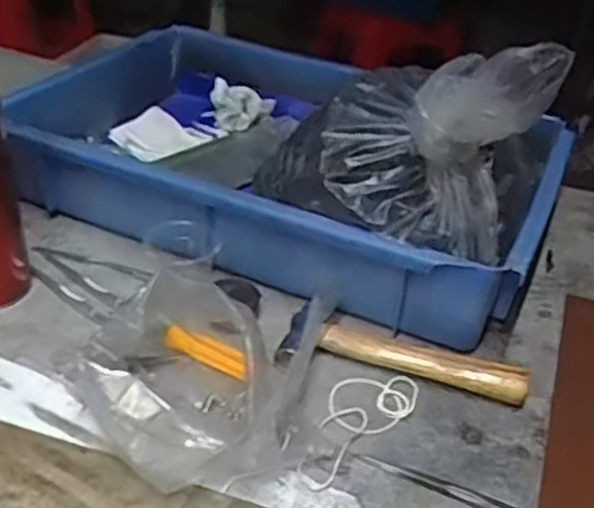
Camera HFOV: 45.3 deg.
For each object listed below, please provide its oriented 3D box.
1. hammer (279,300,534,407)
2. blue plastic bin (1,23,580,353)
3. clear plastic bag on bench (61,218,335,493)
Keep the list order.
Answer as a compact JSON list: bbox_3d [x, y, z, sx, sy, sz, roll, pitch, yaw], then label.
[{"bbox_3d":[0.067,0.072,0.457,0.154,0.024,0.052,16,35,14],"label":"hammer"},{"bbox_3d":[-0.015,-0.094,0.618,0.455,0.106,0.307,22,37,23],"label":"blue plastic bin"},{"bbox_3d":[-0.057,0.056,0.419,0.140,0.076,0.142,14,35,12],"label":"clear plastic bag on bench"}]

